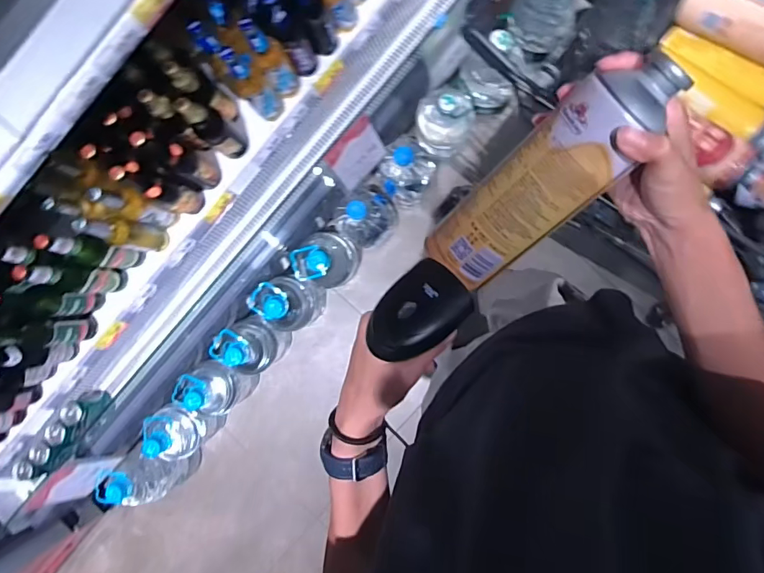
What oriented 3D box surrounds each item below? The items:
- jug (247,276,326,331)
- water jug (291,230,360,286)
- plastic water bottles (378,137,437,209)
[{"bbox_3d":[-0.282,0.054,1.432,0.187,0.317,0.148,-9,88,6],"label":"jug"},{"bbox_3d":[-0.166,-0.085,1.417,0.150,0.288,0.162,0,89,6],"label":"water jug"},{"bbox_3d":[0.078,-0.352,1.369,0.174,0.271,0.148,-41,86,4],"label":"plastic water bottles"}]

